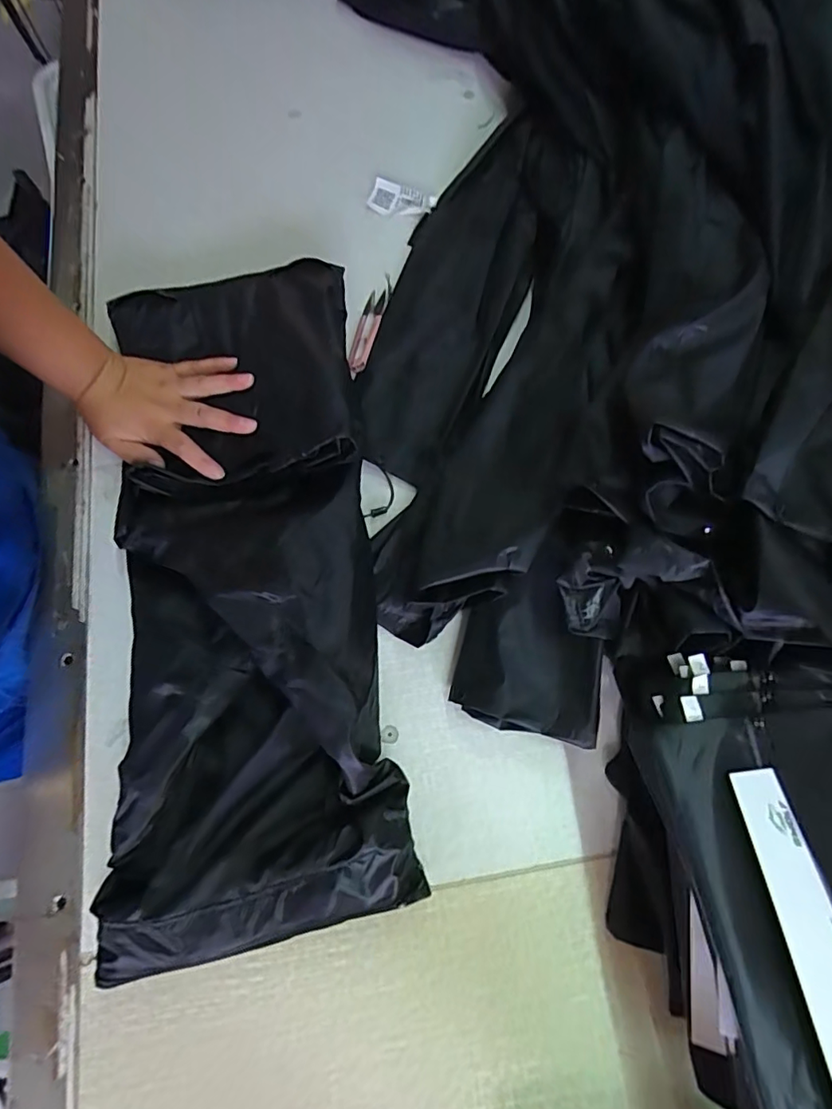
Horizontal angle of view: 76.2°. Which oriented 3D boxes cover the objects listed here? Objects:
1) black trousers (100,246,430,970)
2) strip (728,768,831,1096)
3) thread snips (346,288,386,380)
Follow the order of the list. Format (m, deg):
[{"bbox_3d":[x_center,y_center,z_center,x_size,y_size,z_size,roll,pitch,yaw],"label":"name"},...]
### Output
[{"bbox_3d":[-0.139,-0.005,0.435,0.222,0.058,0.561,-5,73,-1],"label":"black trousers"},{"bbox_3d":[0.220,0.226,0.282,0.038,0.005,0.203,-2,65,-12],"label":"strip"},{"bbox_3d":[-0.051,-0.227,0.542,0.019,0.010,0.105,13,74,4],"label":"thread snips"}]

